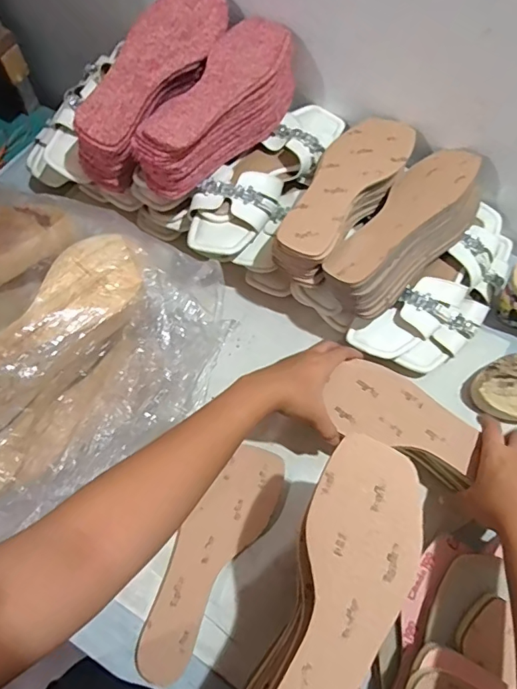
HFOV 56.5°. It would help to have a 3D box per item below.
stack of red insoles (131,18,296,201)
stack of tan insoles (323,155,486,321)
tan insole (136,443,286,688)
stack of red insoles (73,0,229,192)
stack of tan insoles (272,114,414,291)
[{"bbox_3d":[-0.042,-0.282,0.579,0.098,0.084,0.246,26,68,12],"label":"stack of red insoles"},{"bbox_3d":[0.174,-0.138,0.561,0.097,0.053,0.244,39,72,16],"label":"stack of tan insoles"},{"bbox_3d":[-0.049,0.217,0.502,0.073,0.008,0.238,32,68,10],"label":"tan insole"},{"bbox_3d":[-0.129,-0.319,0.585,0.085,0.089,0.264,30,85,13],"label":"stack of red insoles"},{"bbox_3d":[0.098,-0.182,0.575,0.091,0.056,0.242,33,70,14],"label":"stack of tan insoles"}]

